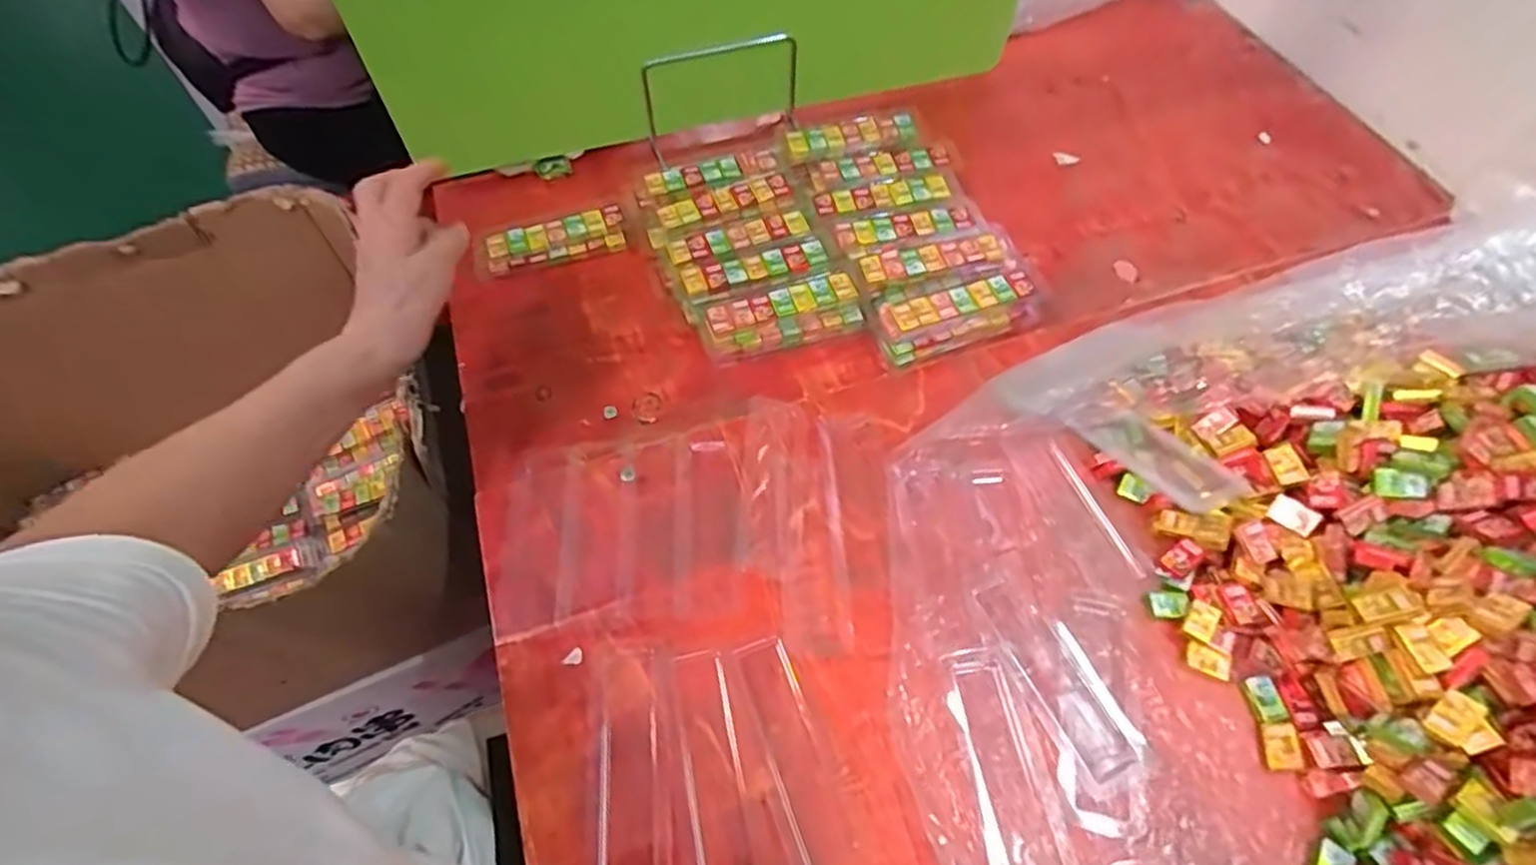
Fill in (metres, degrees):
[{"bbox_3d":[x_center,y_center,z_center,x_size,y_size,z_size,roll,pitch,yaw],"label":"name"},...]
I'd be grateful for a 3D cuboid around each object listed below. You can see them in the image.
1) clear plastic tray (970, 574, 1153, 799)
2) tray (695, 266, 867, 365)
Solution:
[{"bbox_3d":[0.178,0.147,0.434,0.047,0.010,0.131,-24,60,-13],"label":"clear plastic tray"},{"bbox_3d":[0.011,-0.096,0.569,0.127,0.032,0.047,-16,59,-9],"label":"tray"}]

